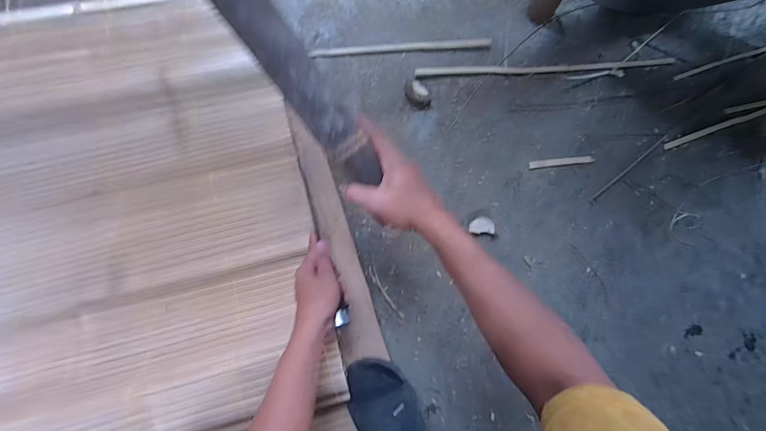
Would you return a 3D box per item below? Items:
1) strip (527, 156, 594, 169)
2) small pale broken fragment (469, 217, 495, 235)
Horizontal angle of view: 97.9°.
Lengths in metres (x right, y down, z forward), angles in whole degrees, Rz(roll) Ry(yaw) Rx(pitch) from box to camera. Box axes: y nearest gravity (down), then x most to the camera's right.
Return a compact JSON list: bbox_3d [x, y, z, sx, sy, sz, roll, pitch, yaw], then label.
[{"bbox_3d":[0.388,-0.117,0.724,0.143,0.005,0.018,-7,84,-7],"label":"strip"},{"bbox_3d":[0.202,0.020,0.682,0.049,0.013,0.033,2,83,-6],"label":"small pale broken fragment"}]

